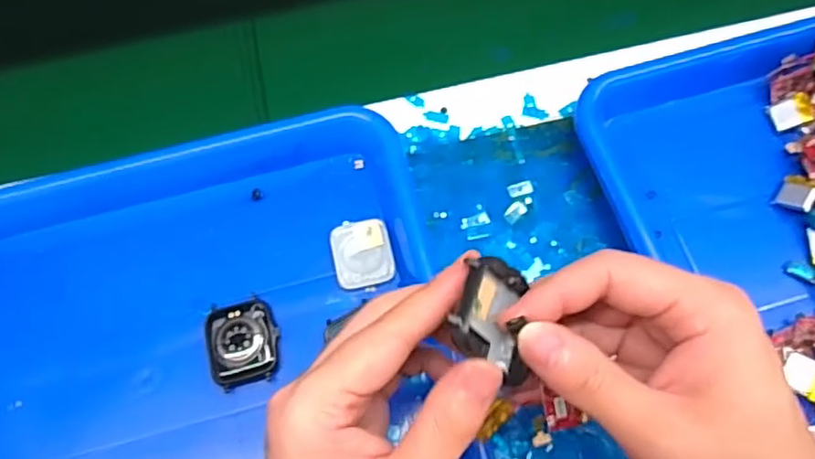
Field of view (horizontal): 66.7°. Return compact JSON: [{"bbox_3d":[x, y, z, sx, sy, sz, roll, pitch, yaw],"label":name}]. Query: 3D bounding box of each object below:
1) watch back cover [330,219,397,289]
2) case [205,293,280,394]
[{"bbox_3d":[-0.026,0.014,0.357,0.033,0.004,0.041,-12,68,-3],"label":"watch back cover"},{"bbox_3d":[-0.090,0.061,0.337,0.037,0.010,0.046,-15,68,-3],"label":"case"}]

